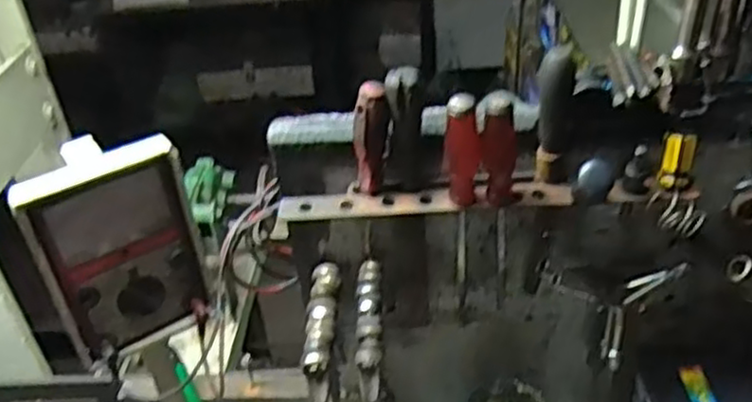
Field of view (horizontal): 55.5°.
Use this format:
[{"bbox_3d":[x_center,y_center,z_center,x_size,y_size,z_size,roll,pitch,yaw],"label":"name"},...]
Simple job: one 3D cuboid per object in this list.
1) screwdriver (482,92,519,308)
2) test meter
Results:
[{"bbox_3d":[0.101,0.007,0.590,0.025,0.222,0.026,1,36,7],"label":"screwdriver"},{"bbox_3d":[-0.212,0.041,0.585,0.137,0.171,0.054,-26,41,-27],"label":"test meter"}]

